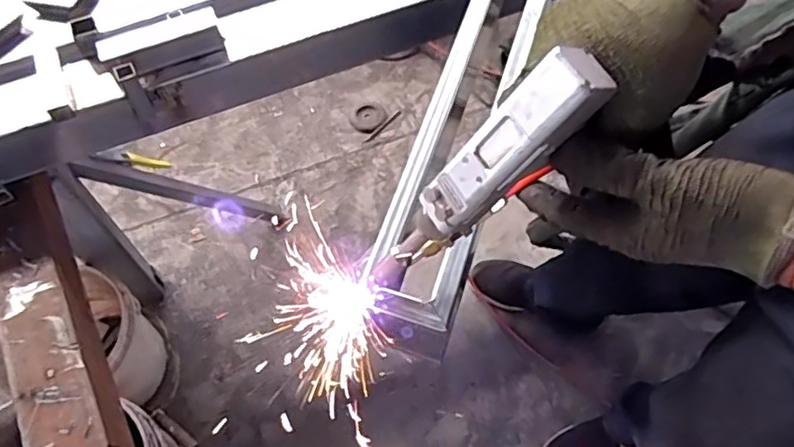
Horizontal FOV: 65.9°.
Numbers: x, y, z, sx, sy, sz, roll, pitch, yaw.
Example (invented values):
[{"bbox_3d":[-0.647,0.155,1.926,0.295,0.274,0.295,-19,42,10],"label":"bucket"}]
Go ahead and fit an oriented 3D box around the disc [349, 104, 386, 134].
[{"bbox_3d":[-0.080,-0.282,1.642,0.092,0.010,0.105,19,63,11],"label":"disc"}]

